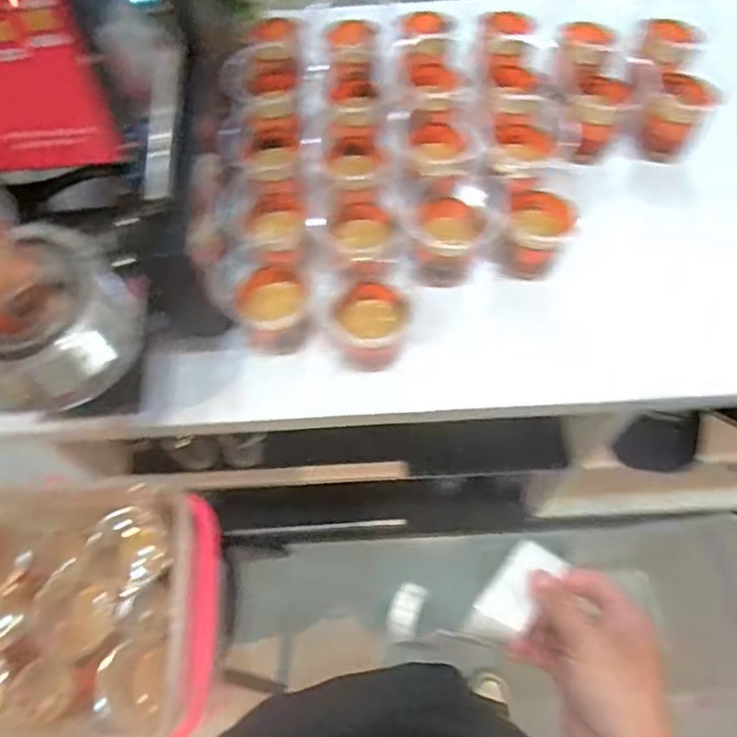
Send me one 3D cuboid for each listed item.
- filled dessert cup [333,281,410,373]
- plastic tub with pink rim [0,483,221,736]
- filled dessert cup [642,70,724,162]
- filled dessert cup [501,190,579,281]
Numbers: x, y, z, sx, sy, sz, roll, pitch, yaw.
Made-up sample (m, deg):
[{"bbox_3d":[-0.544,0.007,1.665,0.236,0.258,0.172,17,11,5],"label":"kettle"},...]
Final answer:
[{"bbox_3d":[0.004,-0.044,0.664,0.068,0.073,0.069,-1,65,2],"label":"filled dessert cup"},{"bbox_3d":[-0.340,0.261,0.707,0.314,0.157,0.249,-1,65,2],"label":"plastic tub with pink rim"},{"bbox_3d":[0.347,-0.284,0.745,0.062,0.071,0.067,-1,65,2],"label":"filled dessert cup"},{"bbox_3d":[0.176,-0.140,0.697,0.067,0.072,0.066,-1,65,2],"label":"filled dessert cup"}]

